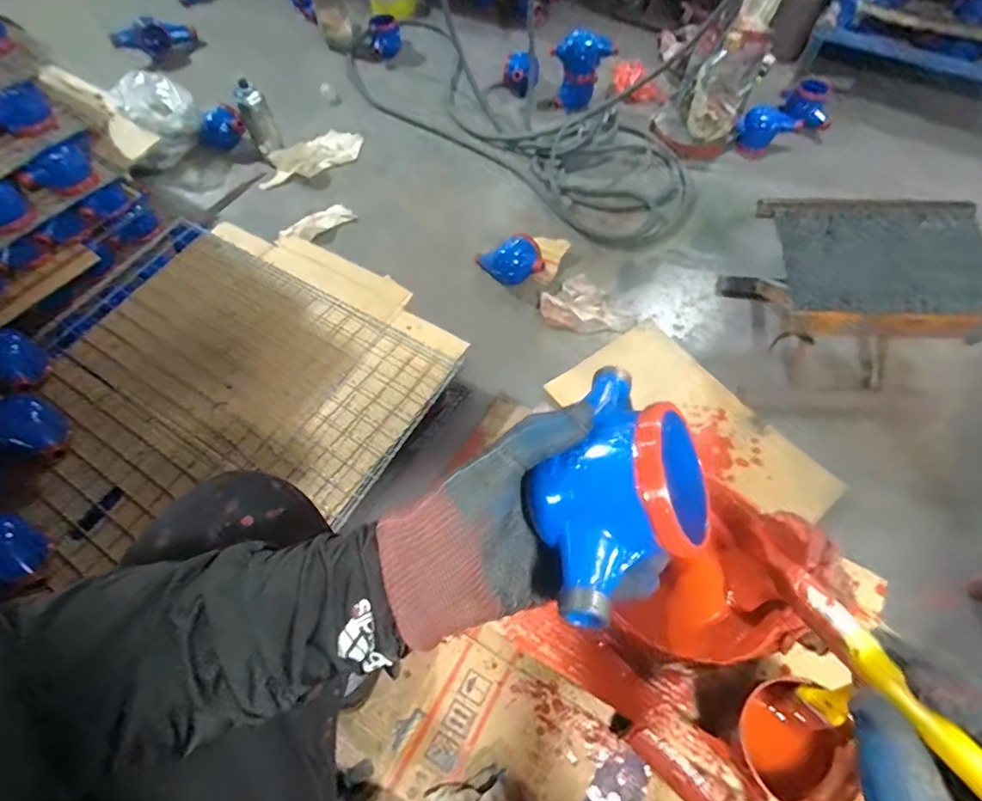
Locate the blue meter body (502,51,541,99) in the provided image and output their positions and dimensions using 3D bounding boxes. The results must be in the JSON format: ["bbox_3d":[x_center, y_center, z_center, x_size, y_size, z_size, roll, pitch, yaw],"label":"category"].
[{"bbox_3d":[0.076,-0.827,1.301,0.093,0.096,0.074,4,61,3],"label":"blue meter body"}]

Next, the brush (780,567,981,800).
[{"bbox_3d":[0.173,0.126,0.200,0.018,0.008,0.152,-17,33,-8],"label":"brush"}]

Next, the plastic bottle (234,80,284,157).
[{"bbox_3d":[-0.537,-0.648,1.175,0.065,0.212,0.074,-16,84,-7],"label":"plastic bottle"}]

